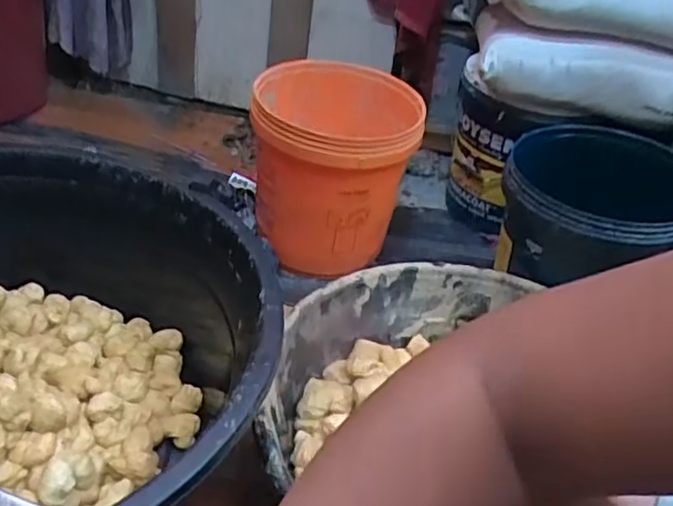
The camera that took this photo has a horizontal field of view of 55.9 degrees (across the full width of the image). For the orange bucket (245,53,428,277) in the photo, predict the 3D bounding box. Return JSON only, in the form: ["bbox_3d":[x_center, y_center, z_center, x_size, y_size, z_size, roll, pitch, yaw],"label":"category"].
[{"bbox_3d":[-0.010,-0.142,1.161,0.267,0.341,0.273,5,35,-3],"label":"orange bucket"}]

